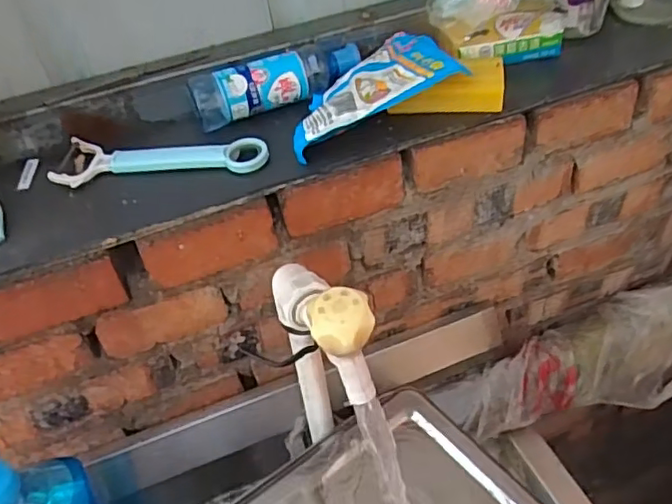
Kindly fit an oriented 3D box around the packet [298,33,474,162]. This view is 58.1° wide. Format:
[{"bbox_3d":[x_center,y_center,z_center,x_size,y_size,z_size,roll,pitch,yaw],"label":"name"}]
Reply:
[{"bbox_3d":[0.023,-0.153,0.565,0.166,0.033,0.100,-21,44,-14],"label":"packet"}]

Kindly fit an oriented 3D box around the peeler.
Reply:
[{"bbox_3d":[-0.154,-0.084,0.541,0.186,0.013,0.055,-3,43,5],"label":"peeler"}]

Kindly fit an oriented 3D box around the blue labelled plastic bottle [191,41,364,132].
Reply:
[{"bbox_3d":[-0.056,-0.166,0.587,0.168,0.044,0.045,-21,44,-14],"label":"blue labelled plastic bottle"}]

